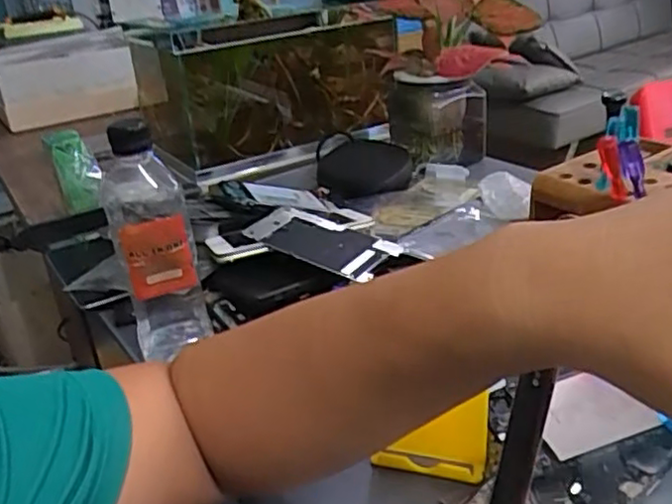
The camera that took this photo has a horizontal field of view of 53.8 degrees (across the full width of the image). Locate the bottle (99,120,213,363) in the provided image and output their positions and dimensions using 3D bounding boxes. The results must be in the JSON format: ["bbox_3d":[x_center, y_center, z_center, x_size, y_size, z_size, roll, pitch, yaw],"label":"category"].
[{"bbox_3d":[-0.143,-0.002,0.511,0.063,0.193,0.064,-14,27,-15],"label":"bottle"}]

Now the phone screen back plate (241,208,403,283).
[{"bbox_3d":[-0.015,-0.008,0.589,0.136,0.010,0.058,19,41,33],"label":"phone screen back plate"}]

